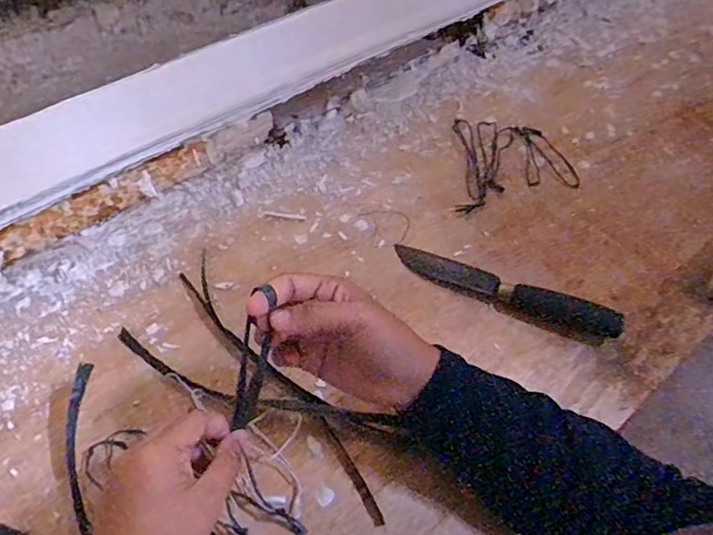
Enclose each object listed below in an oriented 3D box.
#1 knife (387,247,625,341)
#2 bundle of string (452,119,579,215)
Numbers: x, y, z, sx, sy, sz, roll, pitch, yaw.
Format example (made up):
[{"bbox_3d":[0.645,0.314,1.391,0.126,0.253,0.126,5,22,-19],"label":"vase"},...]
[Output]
[{"bbox_3d":[0.140,0.019,0.533,0.214,0.024,0.028,22,55,14],"label":"knife"},{"bbox_3d":[0.186,-0.115,0.650,0.141,0.009,0.156,5,53,1],"label":"bundle of string"}]

